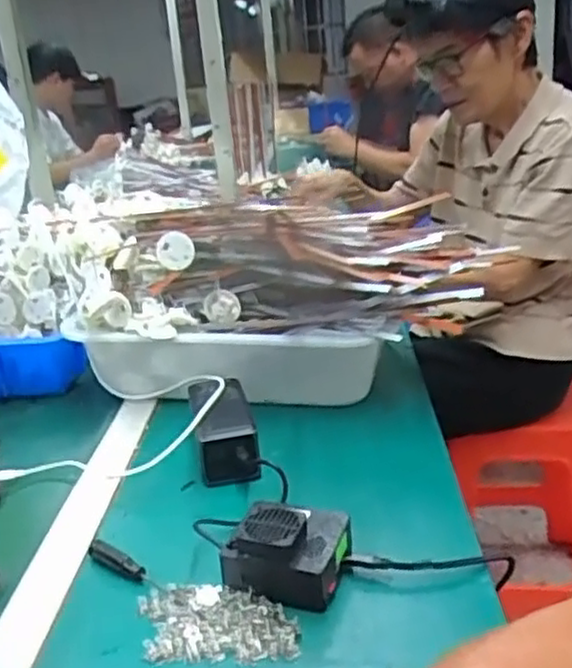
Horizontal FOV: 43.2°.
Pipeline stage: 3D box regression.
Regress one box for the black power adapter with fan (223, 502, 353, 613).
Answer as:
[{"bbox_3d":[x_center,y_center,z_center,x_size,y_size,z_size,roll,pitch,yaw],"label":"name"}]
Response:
[{"bbox_3d":[0.002,0.151,0.515,0.077,0.045,0.074,4,23,24],"label":"black power adapter with fan"}]

